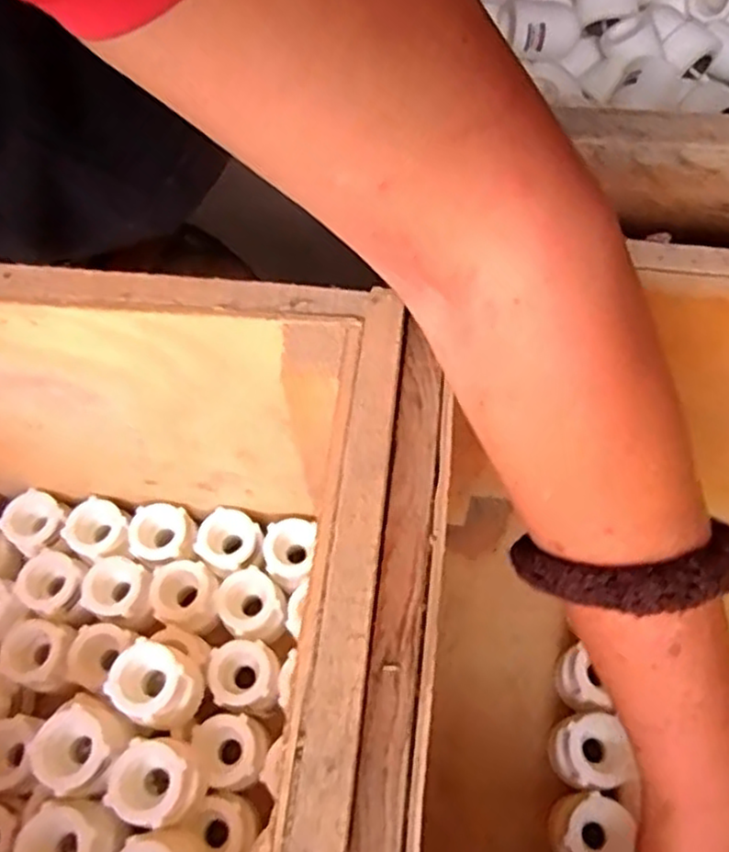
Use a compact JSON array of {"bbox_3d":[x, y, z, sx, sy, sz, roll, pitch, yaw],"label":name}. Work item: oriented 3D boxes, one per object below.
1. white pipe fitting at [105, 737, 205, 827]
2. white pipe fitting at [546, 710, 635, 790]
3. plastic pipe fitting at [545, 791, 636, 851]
[{"bbox_3d":[-0.102,0.177,0.359,0.037,0.046,0.036,-1,64,2],"label":"white pipe fitting"},{"bbox_3d":[0.122,0.180,0.401,0.044,0.042,0.040,-10,64,-3],"label":"white pipe fitting"},{"bbox_3d":[0.118,0.215,0.380,0.039,0.033,0.038,-1,64,2],"label":"plastic pipe fitting"}]

